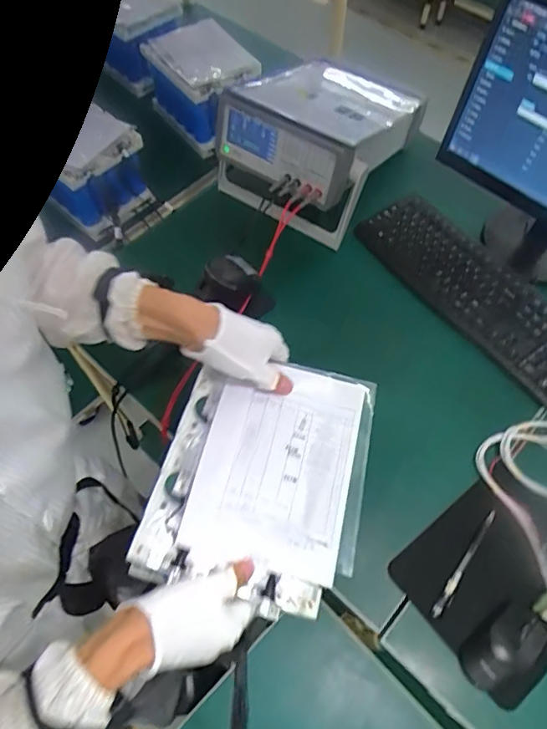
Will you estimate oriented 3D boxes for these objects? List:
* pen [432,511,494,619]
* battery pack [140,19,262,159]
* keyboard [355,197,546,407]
[{"bbox_3d":[0.245,0.253,0.647,0.014,0.010,0.155,34,66,17],"label":"pen"},{"bbox_3d":[-0.167,-0.667,1.217,0.176,0.181,0.282,-33,66,-17],"label":"battery pack"},{"bbox_3d":[0.333,-0.134,0.857,0.155,0.019,0.440,-33,66,-17],"label":"keyboard"}]

